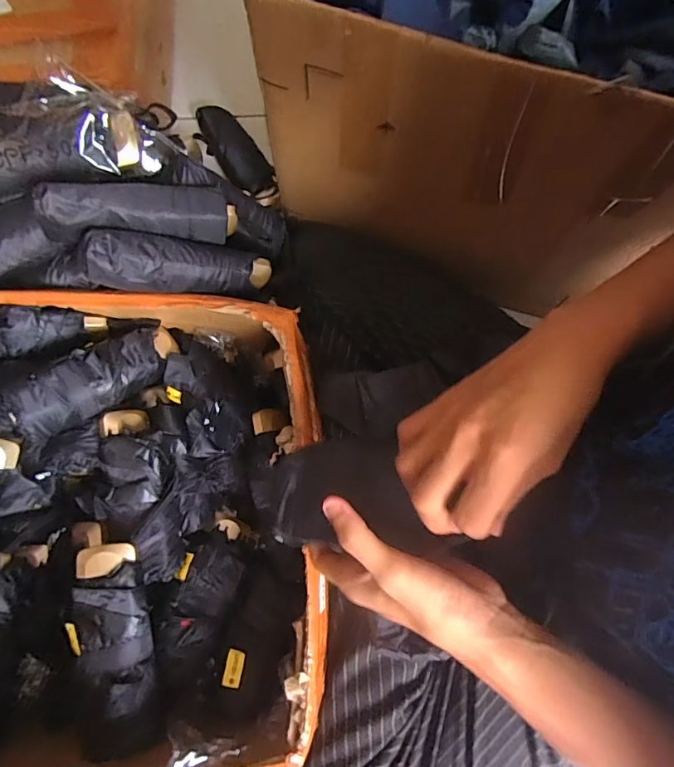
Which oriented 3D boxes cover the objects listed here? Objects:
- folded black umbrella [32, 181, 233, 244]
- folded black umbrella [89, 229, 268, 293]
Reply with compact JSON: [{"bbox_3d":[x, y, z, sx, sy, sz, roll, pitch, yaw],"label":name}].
[{"bbox_3d":[-0.182,-0.158,0.439,0.169,0.051,0.040,-7,73,-24],"label":"folded black umbrella"},{"bbox_3d":[-0.147,-0.112,0.447,0.176,0.043,0.048,-4,71,-37],"label":"folded black umbrella"}]

